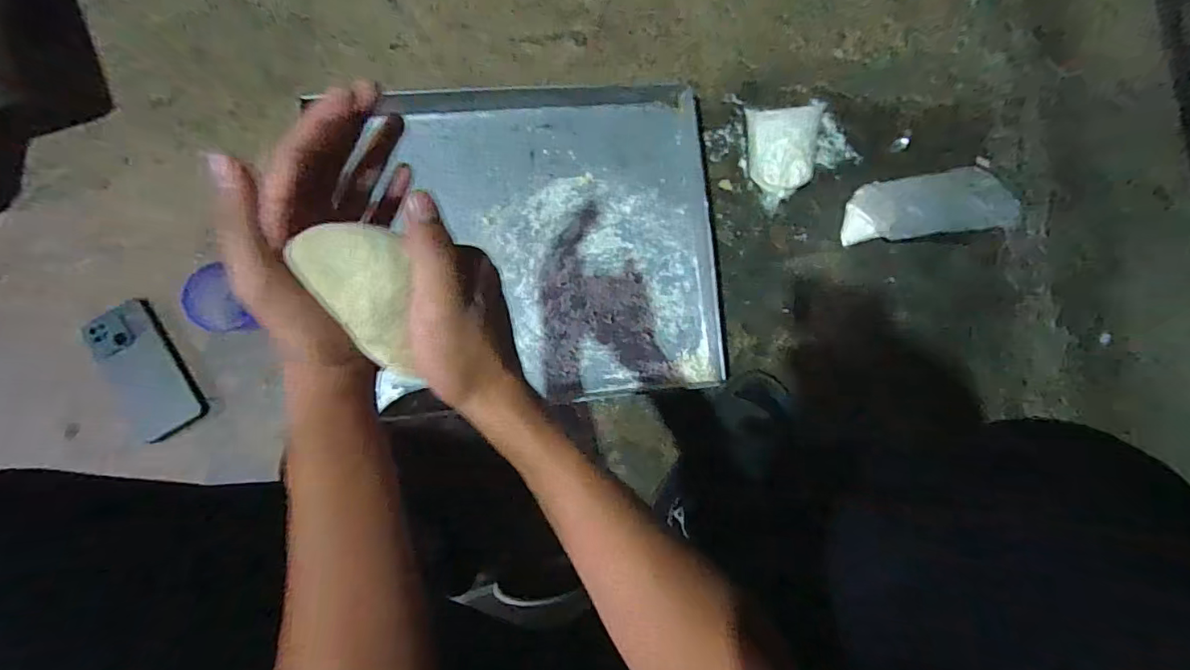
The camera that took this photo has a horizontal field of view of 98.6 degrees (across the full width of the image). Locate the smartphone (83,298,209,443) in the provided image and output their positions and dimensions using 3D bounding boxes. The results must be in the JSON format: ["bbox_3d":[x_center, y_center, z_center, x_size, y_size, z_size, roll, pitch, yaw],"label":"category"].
[{"bbox_3d":[-0.552,0.045,0.631,0.084,0.015,0.166,-28,89,-7],"label":"smartphone"}]

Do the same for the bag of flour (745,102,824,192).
[{"bbox_3d":[0.277,-0.269,0.731,0.106,0.056,0.128,-1,86,-6],"label":"bag of flour"}]

